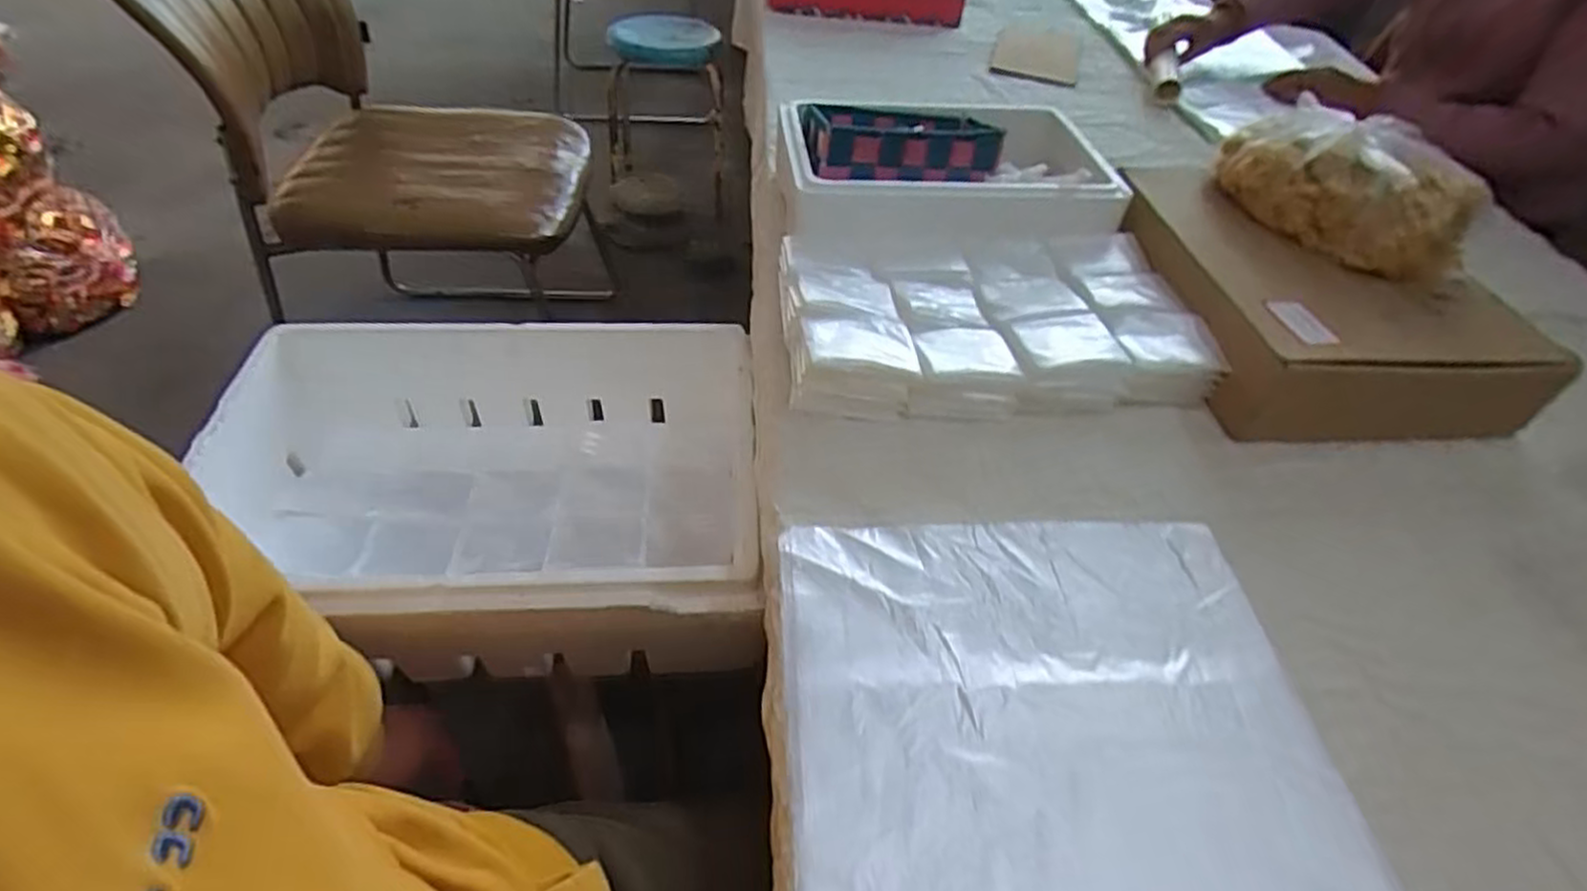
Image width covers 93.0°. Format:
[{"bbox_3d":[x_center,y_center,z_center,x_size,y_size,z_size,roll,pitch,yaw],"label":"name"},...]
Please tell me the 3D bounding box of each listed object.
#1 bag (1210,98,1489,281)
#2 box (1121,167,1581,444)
[{"bbox_3d":[0.488,-0.224,0.663,0.103,0.089,0.201,-25,53,-25],"label":"bag"},{"bbox_3d":[0.452,-0.140,0.680,0.251,0.087,0.309,-3,47,-8],"label":"box"}]

